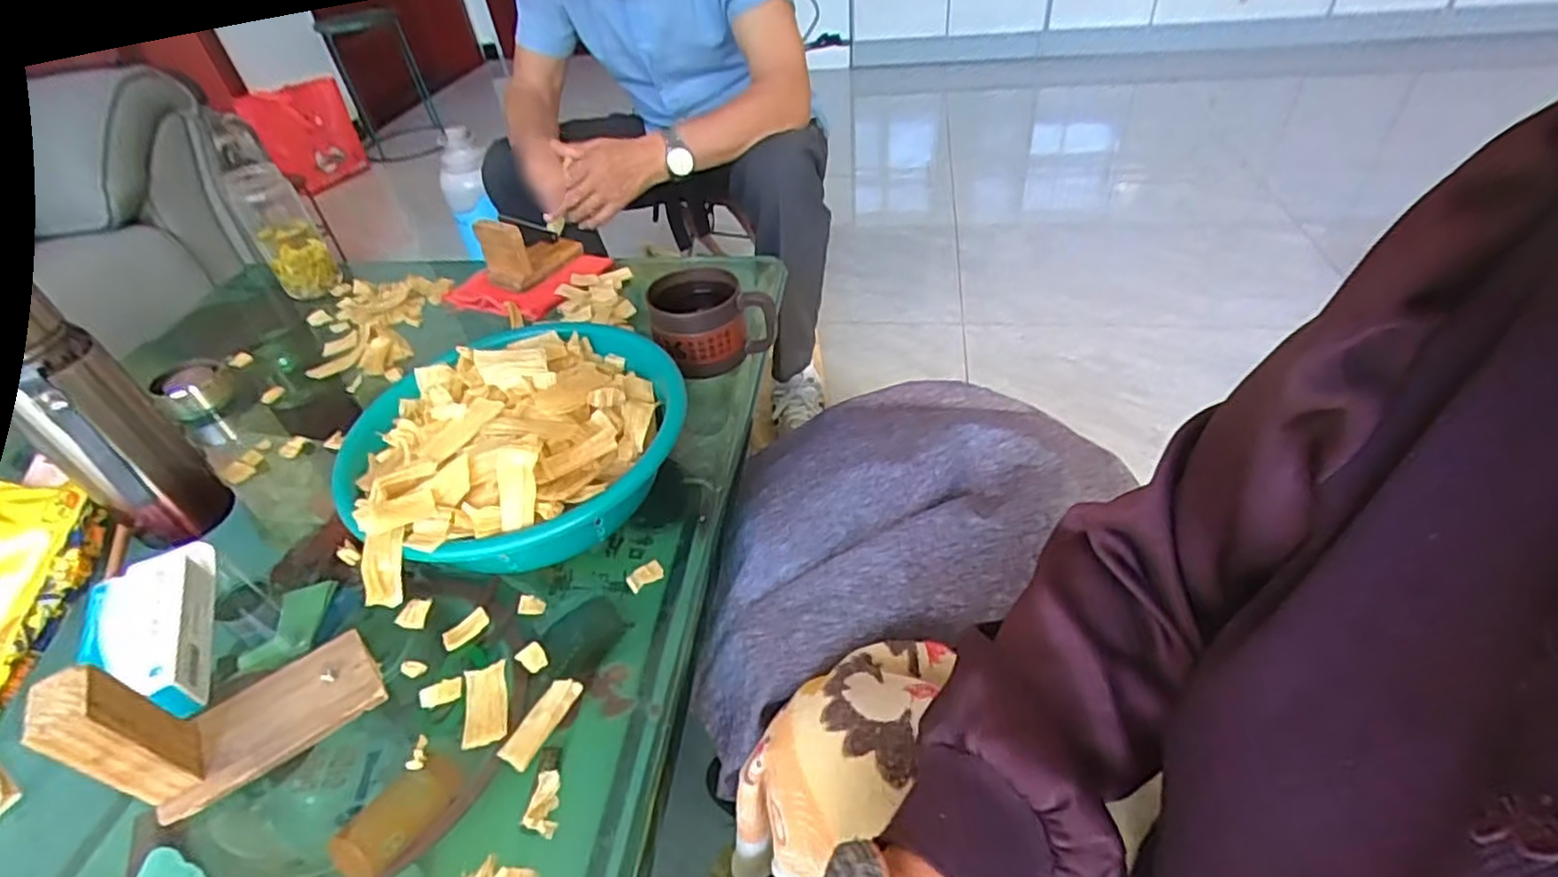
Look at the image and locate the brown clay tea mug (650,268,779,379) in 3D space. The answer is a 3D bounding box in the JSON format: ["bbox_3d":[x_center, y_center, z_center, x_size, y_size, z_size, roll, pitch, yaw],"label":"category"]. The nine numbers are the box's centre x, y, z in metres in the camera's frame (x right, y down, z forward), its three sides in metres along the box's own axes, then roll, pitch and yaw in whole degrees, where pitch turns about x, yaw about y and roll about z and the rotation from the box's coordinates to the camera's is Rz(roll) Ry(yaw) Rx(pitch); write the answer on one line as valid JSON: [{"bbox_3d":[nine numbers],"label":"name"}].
[{"bbox_3d":[-0.072,-0.126,0.721,0.120,0.073,0.112,-15,43,-9],"label":"brown clay tea mug"}]

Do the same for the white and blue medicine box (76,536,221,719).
[{"bbox_3d":[-0.461,0.142,0.505,0.071,0.035,0.164,-25,45,-20],"label":"white and blue medicine box"}]

